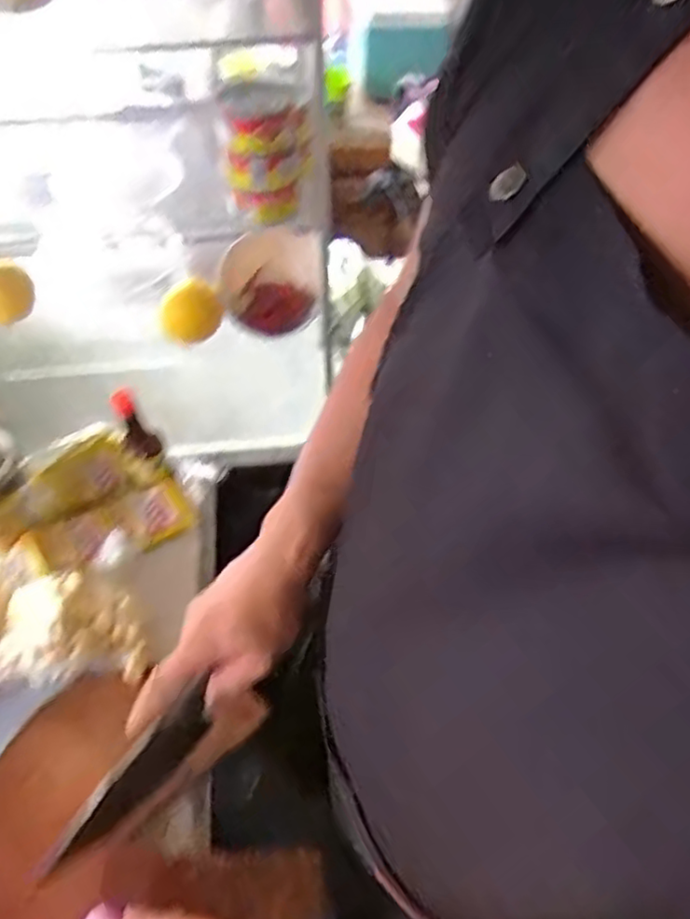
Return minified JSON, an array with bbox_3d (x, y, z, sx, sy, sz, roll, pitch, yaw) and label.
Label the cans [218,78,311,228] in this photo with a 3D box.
[{"bbox_3d":[-0.067,-0.265,0.570,0.068,0.097,0.053,-6,54,-7],"label":"cans"}]

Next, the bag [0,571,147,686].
[{"bbox_3d":[-0.268,0.170,0.657,0.133,0.060,0.102,4,54,1],"label":"bag"}]

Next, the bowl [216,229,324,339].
[{"bbox_3d":[-0.081,-0.190,0.724,0.110,0.058,0.110,-1,98,-5],"label":"bowl"}]

